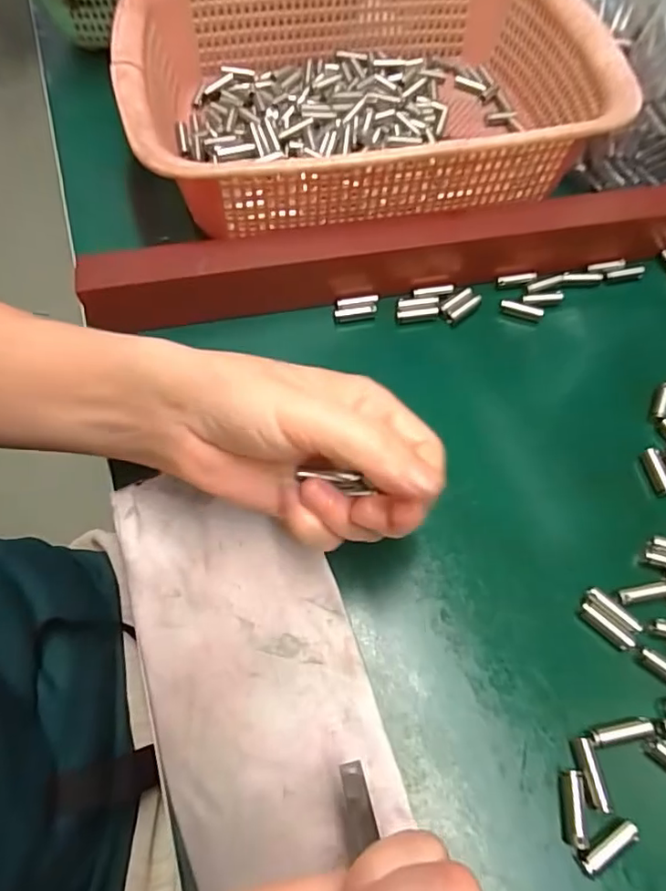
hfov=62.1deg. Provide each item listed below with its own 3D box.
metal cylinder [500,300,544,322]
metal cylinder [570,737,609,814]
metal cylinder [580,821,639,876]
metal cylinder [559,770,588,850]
[{"bbox_3d":[0.114,-0.082,0.334,0.025,0.007,0.006,19,65,10],"label":"metal cylinder"},{"bbox_3d":[0.100,0.127,0.213,0.006,0.005,0.025,-4,63,-1],"label":"metal cylinder"},{"bbox_3d":[0.102,0.148,0.204,0.024,0.006,0.007,-30,67,-14],"label":"metal cylinder"},{"bbox_3d":[0.092,0.138,0.210,0.007,0.008,0.024,5,63,3],"label":"metal cylinder"}]

